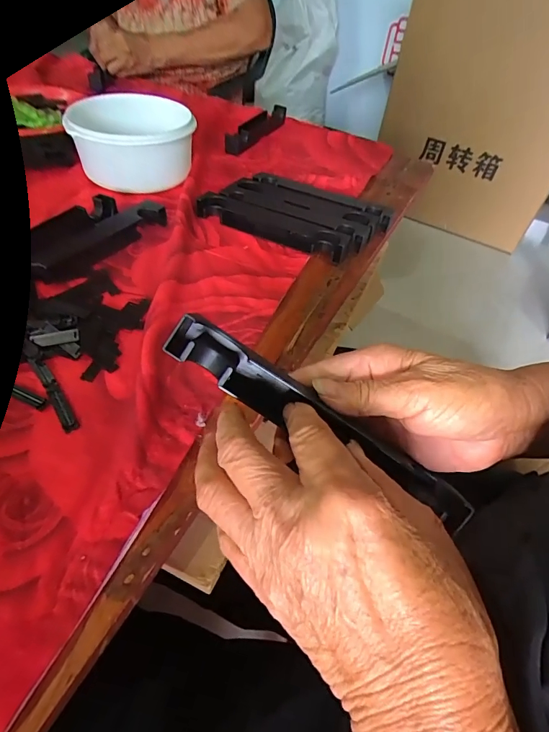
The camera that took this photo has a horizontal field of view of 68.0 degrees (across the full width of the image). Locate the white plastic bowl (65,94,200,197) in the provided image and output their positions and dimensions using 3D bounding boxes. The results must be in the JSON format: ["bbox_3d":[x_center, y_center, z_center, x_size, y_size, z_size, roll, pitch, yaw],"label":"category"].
[{"bbox_3d":[-0.191,-0.309,0.561,0.155,0.074,0.146,-1,49,-8],"label":"white plastic bowl"}]

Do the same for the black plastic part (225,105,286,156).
[{"bbox_3d":[-0.032,-0.415,0.711,0.036,0.030,0.200,23,50,13],"label":"black plastic part"}]

